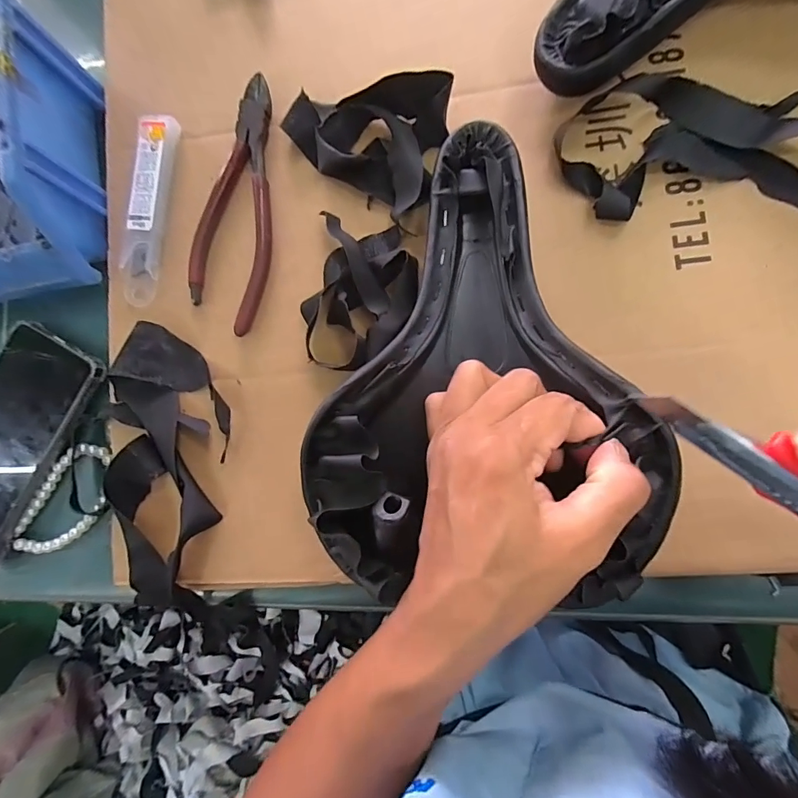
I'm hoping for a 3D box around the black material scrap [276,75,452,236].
[{"bbox_3d":[-0.023,-0.162,0.264,0.098,0.020,0.088,14,88,10],"label":"black material scrap"}]

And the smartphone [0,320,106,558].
[{"bbox_3d":[-0.272,0.031,0.291,0.076,0.012,0.160,28,90,10],"label":"smartphone"}]

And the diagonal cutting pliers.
[{"bbox_3d":[-0.104,-0.128,0.278,0.050,0.009,0.166,8,87,9],"label":"diagonal cutting pliers"}]

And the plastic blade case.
[{"bbox_3d":[-0.168,-0.127,0.286,0.027,0.009,0.126,6,86,9],"label":"plastic blade case"}]

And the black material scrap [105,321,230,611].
[{"bbox_3d":[-0.145,0.041,0.267,0.079,0.022,0.176,-10,84,8],"label":"black material scrap"}]

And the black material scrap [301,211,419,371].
[{"bbox_3d":[-0.026,-0.064,0.257,0.065,0.023,0.093,5,86,9],"label":"black material scrap"}]

